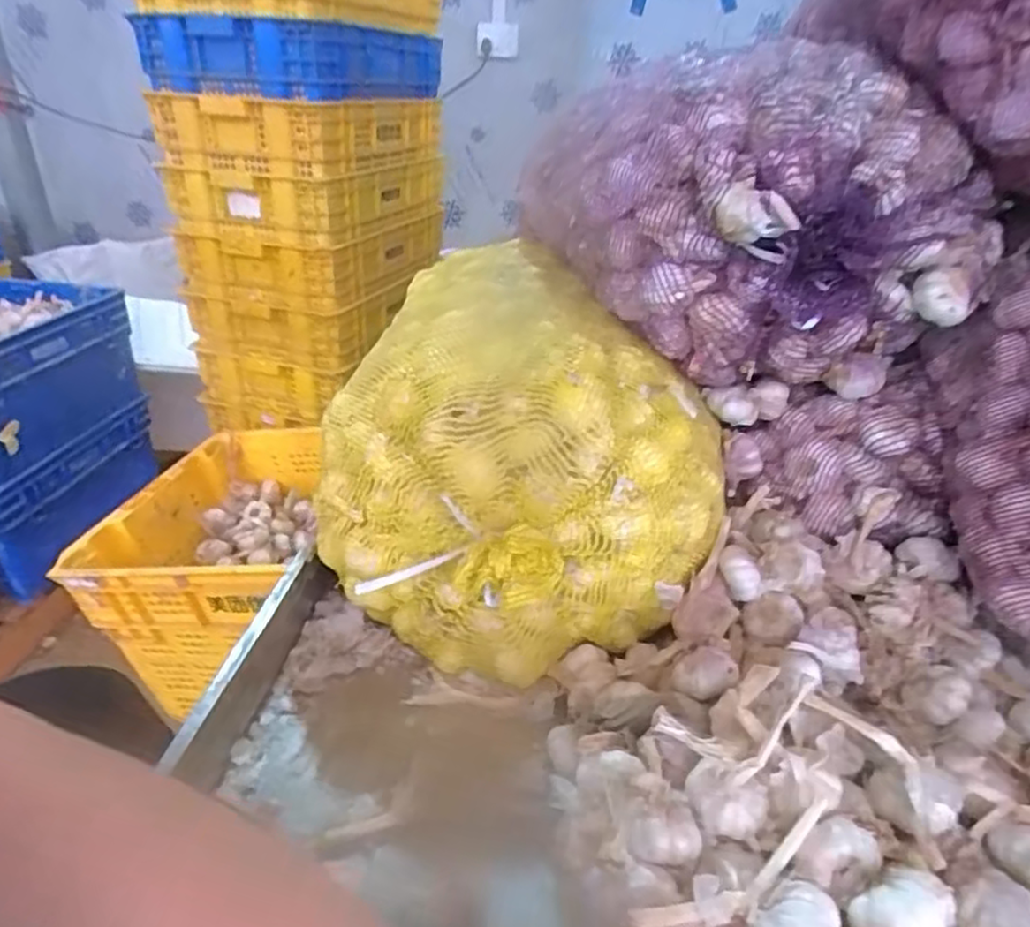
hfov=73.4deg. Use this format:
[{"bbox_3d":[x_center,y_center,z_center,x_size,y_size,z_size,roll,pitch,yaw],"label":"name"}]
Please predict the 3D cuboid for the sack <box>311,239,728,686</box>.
[{"bbox_3d":[-0.030,-0.023,0.657,0.309,0.232,0.392,-10,32,-21],"label":"sack"}]

